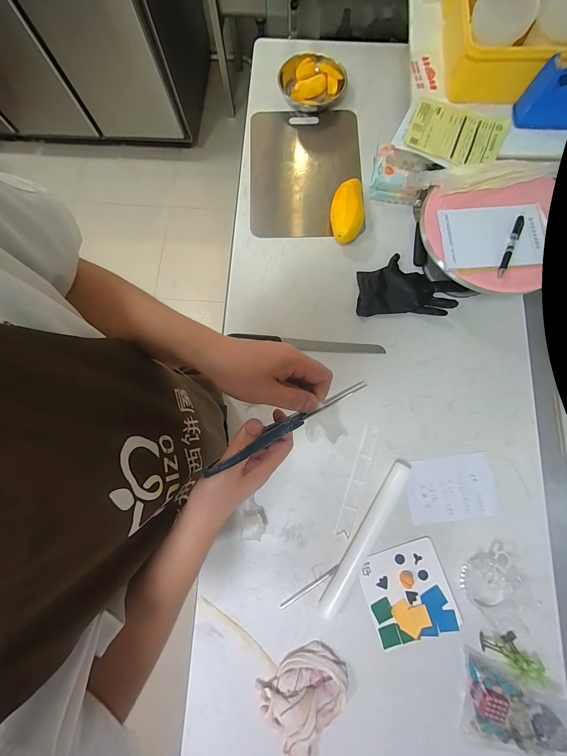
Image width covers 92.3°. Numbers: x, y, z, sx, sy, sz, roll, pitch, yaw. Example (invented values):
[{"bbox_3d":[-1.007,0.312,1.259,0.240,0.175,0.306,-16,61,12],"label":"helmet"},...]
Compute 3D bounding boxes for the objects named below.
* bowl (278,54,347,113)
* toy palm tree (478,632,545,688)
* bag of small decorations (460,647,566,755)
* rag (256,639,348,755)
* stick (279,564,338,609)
[{"bbox_3d":[0.077,-0.808,0.744,0.168,0.042,0.163,0,80,1],"label":"bowl"},{"bbox_3d":[0.438,0.526,0.512,0.113,0.034,0.057,37,82,7],"label":"toy palm tree"},{"bbox_3d":[0.424,0.604,0.492,0.170,0.038,0.129,12,80,3],"label":"bag of small decorations"},{"bbox_3d":[0.049,0.598,0.494,0.167,0.043,0.158,-37,82,-6],"label":"rag"},{"bbox_3d":[0.054,0.425,0.552,0.136,0.004,0.012,-31,81,-5],"label":"stick"}]

